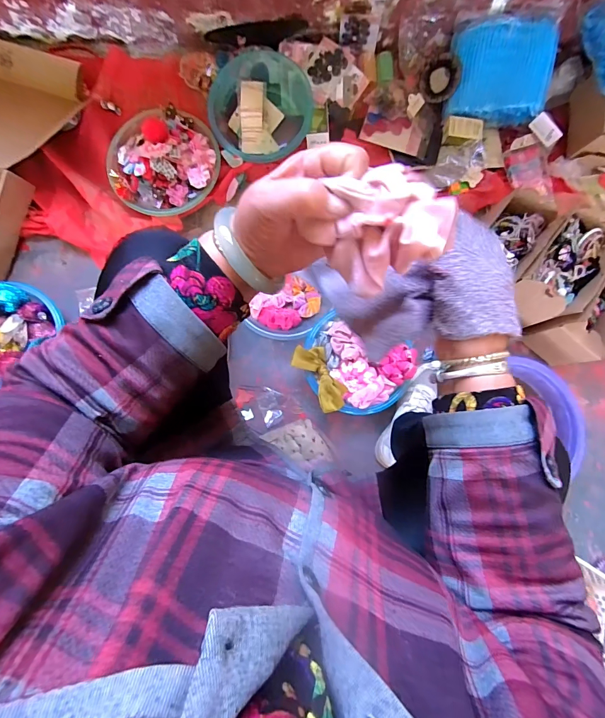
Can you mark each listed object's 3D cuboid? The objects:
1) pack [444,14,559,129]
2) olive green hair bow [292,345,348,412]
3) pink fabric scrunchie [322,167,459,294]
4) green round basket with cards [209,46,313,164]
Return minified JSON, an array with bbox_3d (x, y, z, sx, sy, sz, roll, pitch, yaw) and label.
[{"bbox_3d":[0.448,-0.650,0.805,0.223,0.060,0.202,1,109,8],"label":"pack"},{"bbox_3d":[0.036,0.036,0.714,0.065,0.021,0.144,-30,87,-5],"label":"olive green hair bow"},{"bbox_3d":[0.052,-0.085,0.227,0.067,0.049,0.069,-28,88,-6],"label":"pink fabric scrunchie"},{"bbox_3d":[-0.103,-0.572,0.806,0.218,0.078,0.247,-18,86,-4],"label":"green round basket with cards"}]

